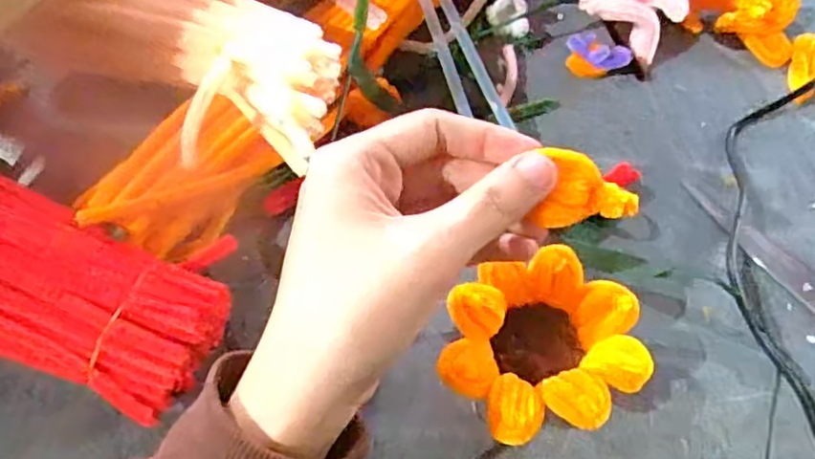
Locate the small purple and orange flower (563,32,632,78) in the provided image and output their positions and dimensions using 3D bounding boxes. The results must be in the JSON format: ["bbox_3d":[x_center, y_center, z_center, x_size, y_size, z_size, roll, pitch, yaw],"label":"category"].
[{"bbox_3d":[0.118,-0.108,0.396,0.038,0.019,0.019,15,58,8],"label":"small purple and orange flower"}]

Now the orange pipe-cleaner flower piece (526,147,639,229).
[{"bbox_3d":[0.064,-0.015,0.230,0.038,0.025,0.017,-7,59,-5],"label":"orange pipe-cleaner flower piece"}]

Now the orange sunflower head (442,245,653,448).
[{"bbox_3d":[0.058,0.052,0.281,0.087,0.035,0.074,-15,58,-11],"label":"orange sunflower head"}]

